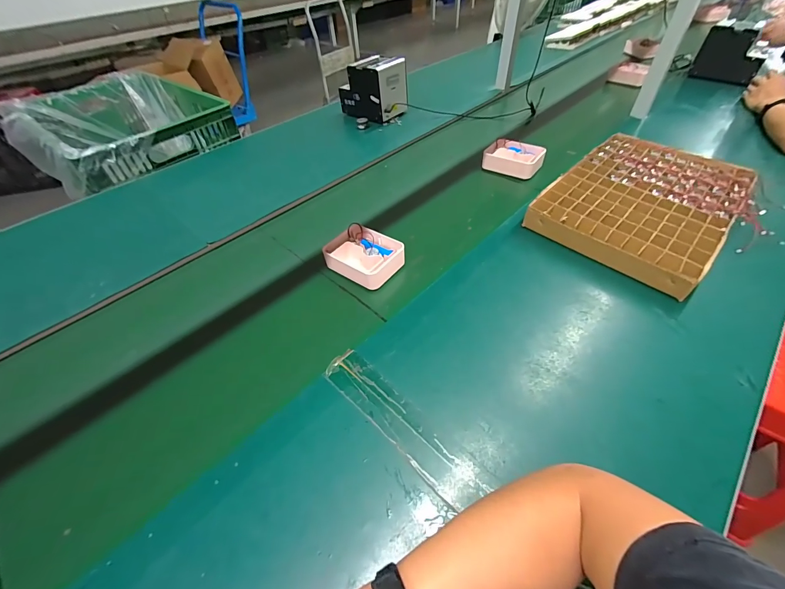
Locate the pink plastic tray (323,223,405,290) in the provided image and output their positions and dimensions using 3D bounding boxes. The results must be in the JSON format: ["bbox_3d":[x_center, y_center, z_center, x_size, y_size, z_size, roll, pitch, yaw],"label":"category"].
[{"bbox_3d":[-0.052,-0.073,0.628,0.135,0.036,0.105,27,55,22],"label":"pink plastic tray"}]

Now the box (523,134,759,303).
[{"bbox_3d":[0.498,-0.187,0.675,0.419,0.046,0.301,-37,55,-25],"label":"box"}]

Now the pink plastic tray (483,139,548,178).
[{"bbox_3d":[0.292,-0.331,0.828,0.134,0.043,0.097,28,55,23],"label":"pink plastic tray"}]

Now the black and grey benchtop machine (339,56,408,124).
[{"bbox_3d":[-0.061,-0.643,1.059,0.183,0.142,0.126,34,54,30],"label":"black and grey benchtop machine"}]

